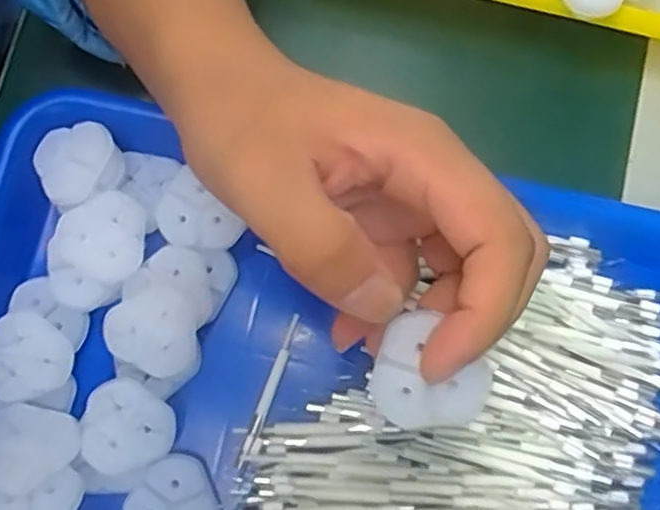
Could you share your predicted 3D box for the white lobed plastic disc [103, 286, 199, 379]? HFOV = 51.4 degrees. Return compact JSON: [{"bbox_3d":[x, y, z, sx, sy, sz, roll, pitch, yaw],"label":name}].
[{"bbox_3d":[-0.072,0.031,0.284,0.037,0.008,0.033,27,80,5],"label":"white lobed plastic disc"}]

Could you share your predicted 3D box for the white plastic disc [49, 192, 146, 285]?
[{"bbox_3d":[-0.096,-0.008,0.288,0.038,0.007,0.037,16,80,3],"label":"white plastic disc"}]

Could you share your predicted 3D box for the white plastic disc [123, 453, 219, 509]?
[{"bbox_3d":[-0.065,0.104,0.284,0.035,0.004,0.037,0,79,0],"label":"white plastic disc"}]

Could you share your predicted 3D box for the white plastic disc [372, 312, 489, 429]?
[{"bbox_3d":[0.030,0.039,0.219,0.034,0.004,0.037,1,96,14],"label":"white plastic disc"}]

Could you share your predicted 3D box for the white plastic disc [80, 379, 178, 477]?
[{"bbox_3d":[-0.084,0.072,0.281,0.037,0.007,0.036,0,79,0],"label":"white plastic disc"}]

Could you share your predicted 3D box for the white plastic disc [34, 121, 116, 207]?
[{"bbox_3d":[-0.112,-0.042,0.297,0.032,0.009,0.037,33,81,6],"label":"white plastic disc"}]

